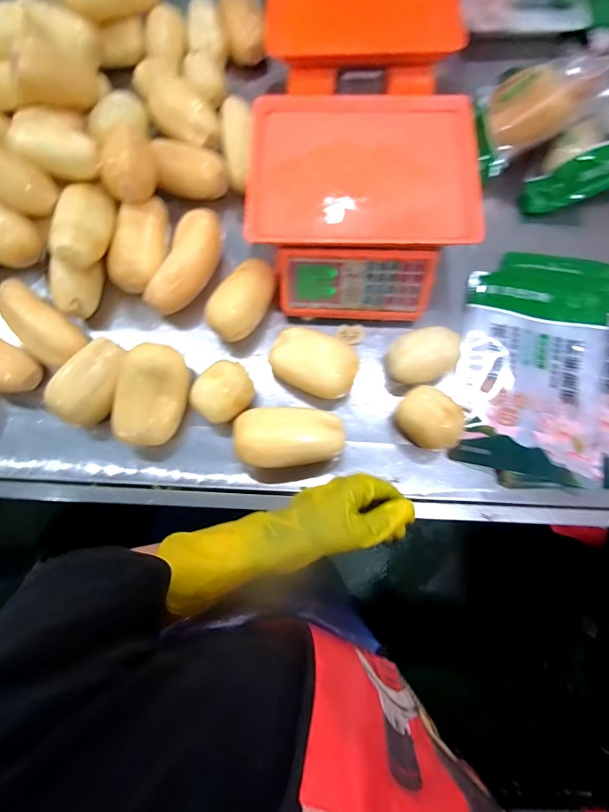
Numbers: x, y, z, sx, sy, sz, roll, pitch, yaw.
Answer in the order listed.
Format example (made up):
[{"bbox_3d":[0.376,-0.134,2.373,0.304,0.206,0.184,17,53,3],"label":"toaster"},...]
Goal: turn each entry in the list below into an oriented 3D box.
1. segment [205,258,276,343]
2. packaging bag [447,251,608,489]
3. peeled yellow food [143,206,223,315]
[{"bbox_3d":[-0.089,-0.153,0.574,0.063,0.065,0.123,29,79,6],"label":"segment"},{"bbox_3d":[0.357,-0.063,0.566,0.249,0.037,0.352,6,77,1],"label":"packaging bag"},{"bbox_3d":[-0.176,-0.213,0.585,0.068,0.049,0.163,21,78,4],"label":"peeled yellow food"}]

